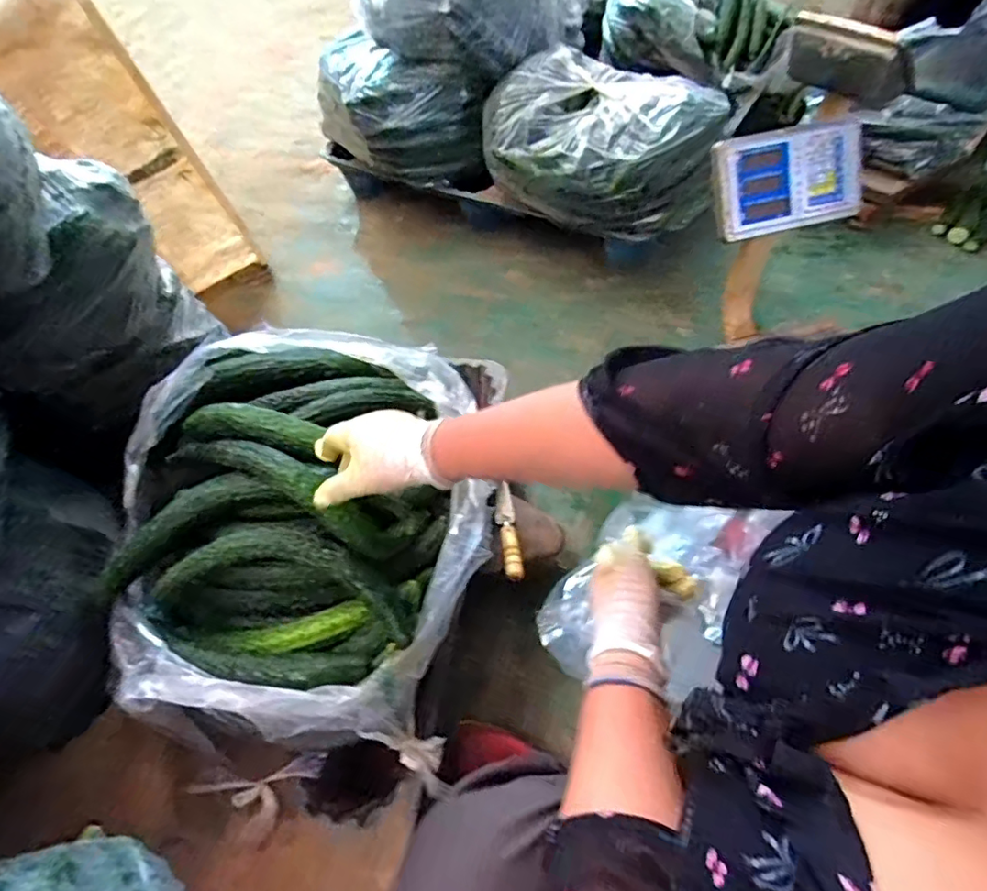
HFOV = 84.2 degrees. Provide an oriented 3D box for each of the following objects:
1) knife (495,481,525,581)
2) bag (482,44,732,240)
[{"bbox_3d":[0.021,0.128,0.839,0.028,0.018,0.166,-9,54,-1],"label":"knife"},{"bbox_3d":[0.230,-0.654,1.179,0.496,0.216,0.366,6,55,10],"label":"bag"}]

